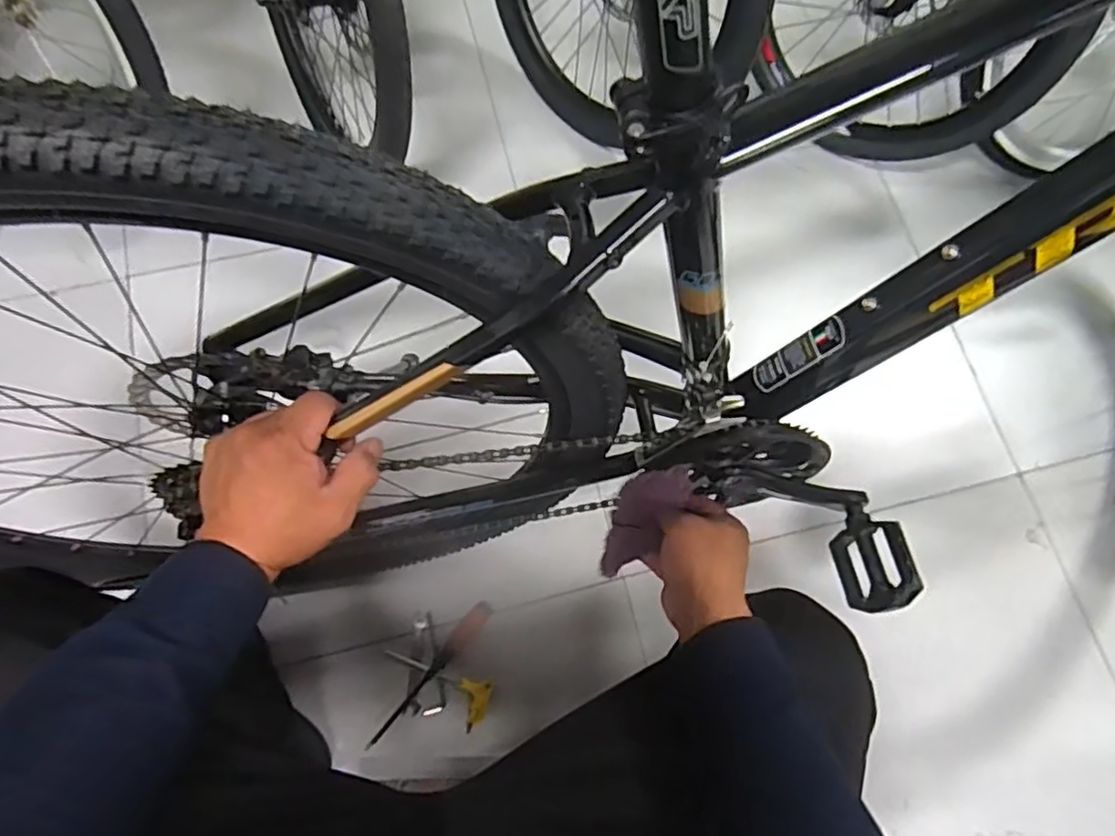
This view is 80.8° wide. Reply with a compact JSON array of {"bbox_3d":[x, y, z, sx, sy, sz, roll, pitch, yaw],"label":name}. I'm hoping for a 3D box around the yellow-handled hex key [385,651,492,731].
[{"bbox_3d":[-0.157,0.344,0.826,0.145,0.009,0.061,15,73,2],"label":"yellow-handled hex key"}]

